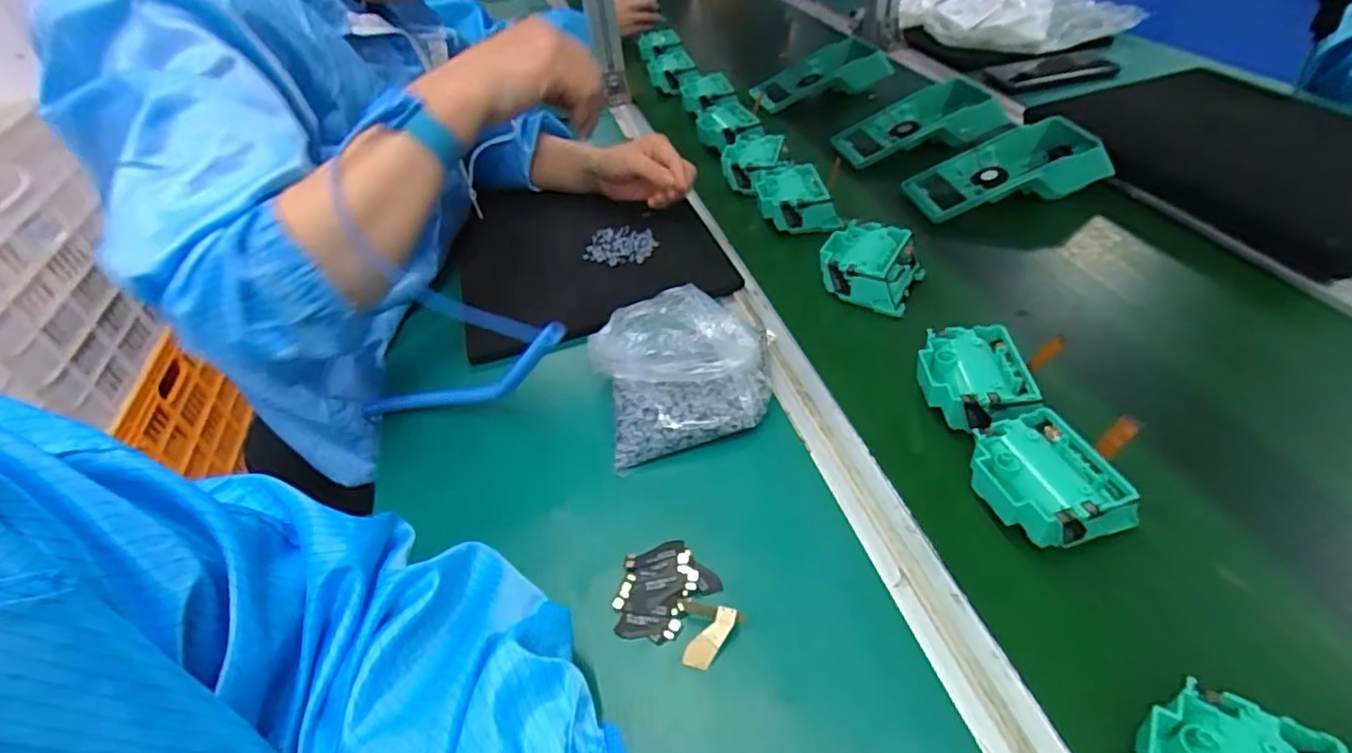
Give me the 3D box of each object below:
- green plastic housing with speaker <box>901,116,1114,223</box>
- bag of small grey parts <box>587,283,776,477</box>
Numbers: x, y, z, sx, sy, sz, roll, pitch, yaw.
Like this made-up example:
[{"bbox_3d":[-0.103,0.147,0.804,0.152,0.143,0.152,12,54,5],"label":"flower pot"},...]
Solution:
[{"bbox_3d":[0.343,-0.218,0.683,0.188,0.053,0.108,-9,44,-2],"label":"green plastic housing with speaker"},{"bbox_3d":[0.006,-0.017,0.484,0.134,0.059,0.136,-14,44,-6],"label":"bag of small grey parts"}]

